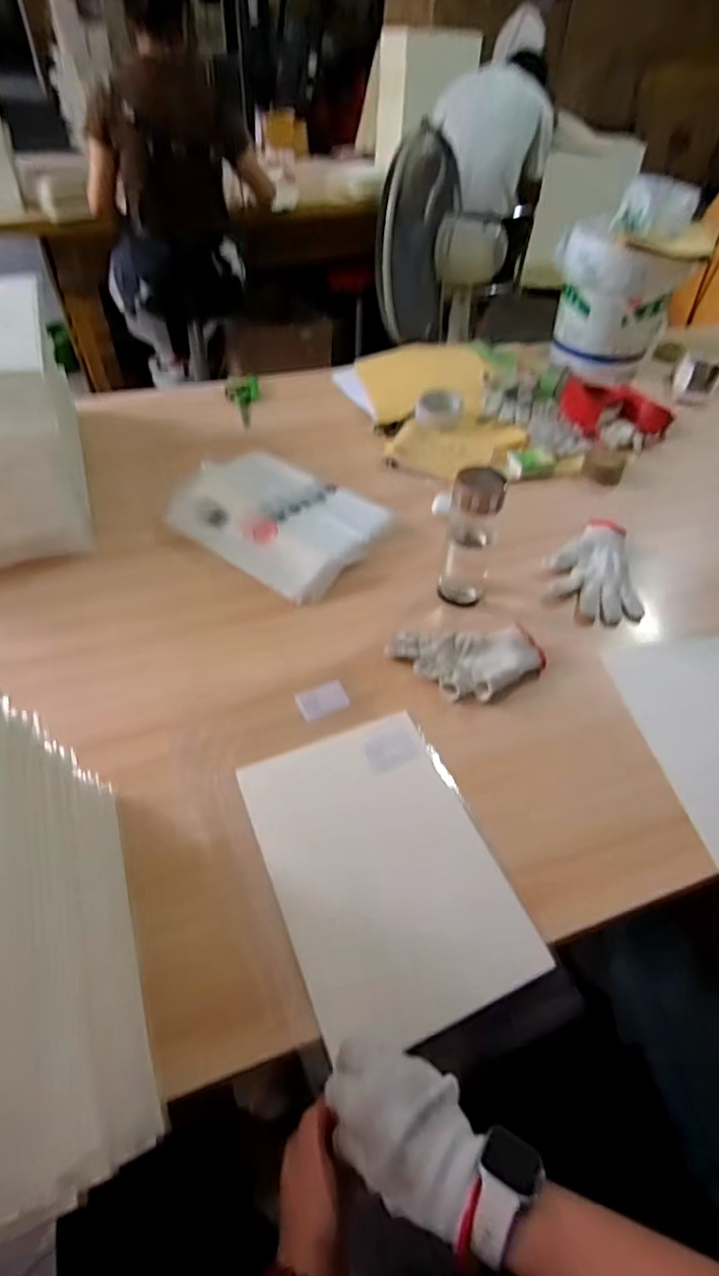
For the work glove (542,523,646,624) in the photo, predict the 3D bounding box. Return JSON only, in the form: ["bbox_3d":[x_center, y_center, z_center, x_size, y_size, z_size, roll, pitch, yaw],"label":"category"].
[{"bbox_3d":[0.333,-0.101,0.825,0.120,0.023,0.189,6,50,4],"label":"work glove"}]

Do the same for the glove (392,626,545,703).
[{"bbox_3d":[0.132,0.028,0.706,0.187,0.030,0.098,5,50,3],"label":"glove"}]

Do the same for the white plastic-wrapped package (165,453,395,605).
[{"bbox_3d":[-0.130,-0.189,0.885,0.317,0.041,0.223,33,57,24],"label":"white plastic-wrapped package"}]

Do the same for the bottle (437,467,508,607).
[{"bbox_3d":[0.138,-0.128,0.743,0.072,0.176,0.058,11,51,9],"label":"bottle"}]

